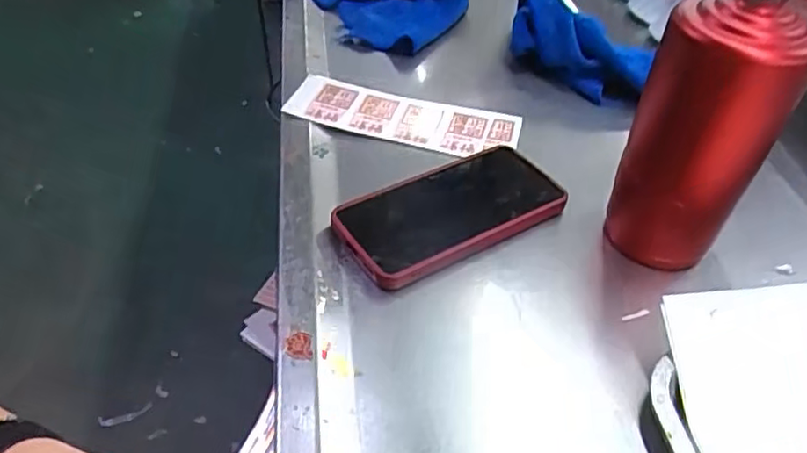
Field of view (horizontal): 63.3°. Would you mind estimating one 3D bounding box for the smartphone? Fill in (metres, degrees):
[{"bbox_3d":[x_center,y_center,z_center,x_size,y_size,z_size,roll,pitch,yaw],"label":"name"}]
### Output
[{"bbox_3d":[0.035,-0.014,0.478,0.166,0.013,0.085,-23,48,-23],"label":"smartphone"}]

